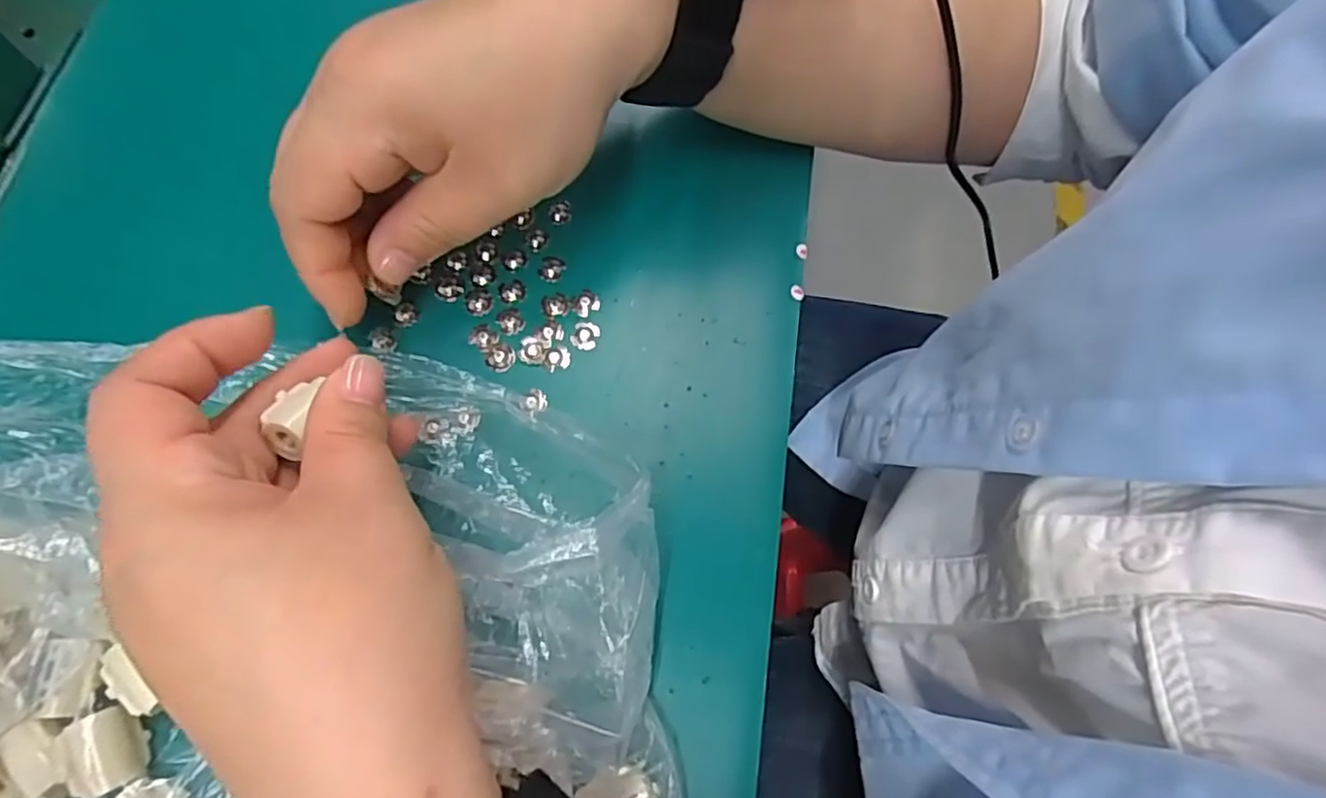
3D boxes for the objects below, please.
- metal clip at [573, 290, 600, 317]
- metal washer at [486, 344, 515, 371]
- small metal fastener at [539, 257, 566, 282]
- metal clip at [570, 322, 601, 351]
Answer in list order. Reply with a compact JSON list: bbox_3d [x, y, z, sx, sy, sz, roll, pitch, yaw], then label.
[{"bbox_3d":[-0.028,-0.036,0.250,0.009,0.004,0.010,43,75,13],"label":"metal clip"},{"bbox_3d":[-0.058,-0.015,0.242,0.010,0.004,0.010,0,70,0],"label":"metal washer"},{"bbox_3d":[-0.042,-0.049,0.254,0.009,0.004,0.010,17,71,6],"label":"small metal fastener"},{"bbox_3d":[-0.028,-0.024,0.246,0.009,0.004,0.011,20,71,7],"label":"metal clip"}]

